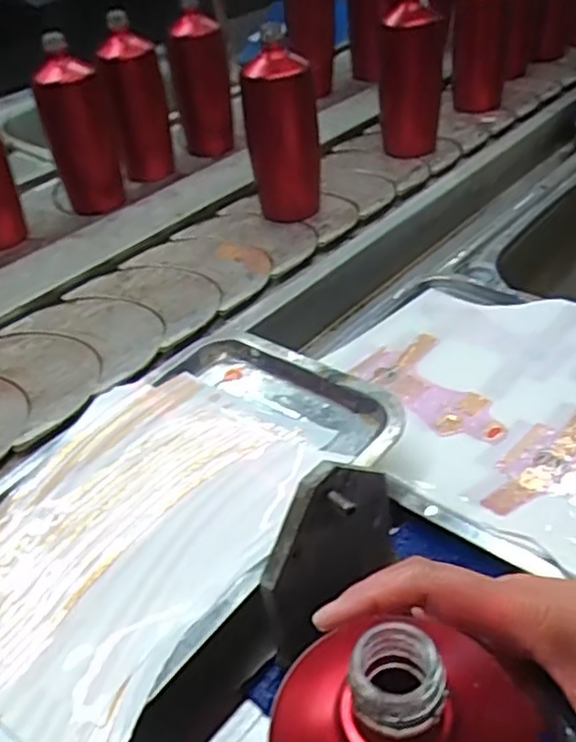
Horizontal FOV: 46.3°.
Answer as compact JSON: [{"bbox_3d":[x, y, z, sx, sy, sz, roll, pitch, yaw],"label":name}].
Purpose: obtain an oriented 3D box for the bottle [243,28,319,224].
[{"bbox_3d":[-0.006,-0.294,0.801,0.083,0.191,0.063,-4,38,4],"label":"bottle"}]

